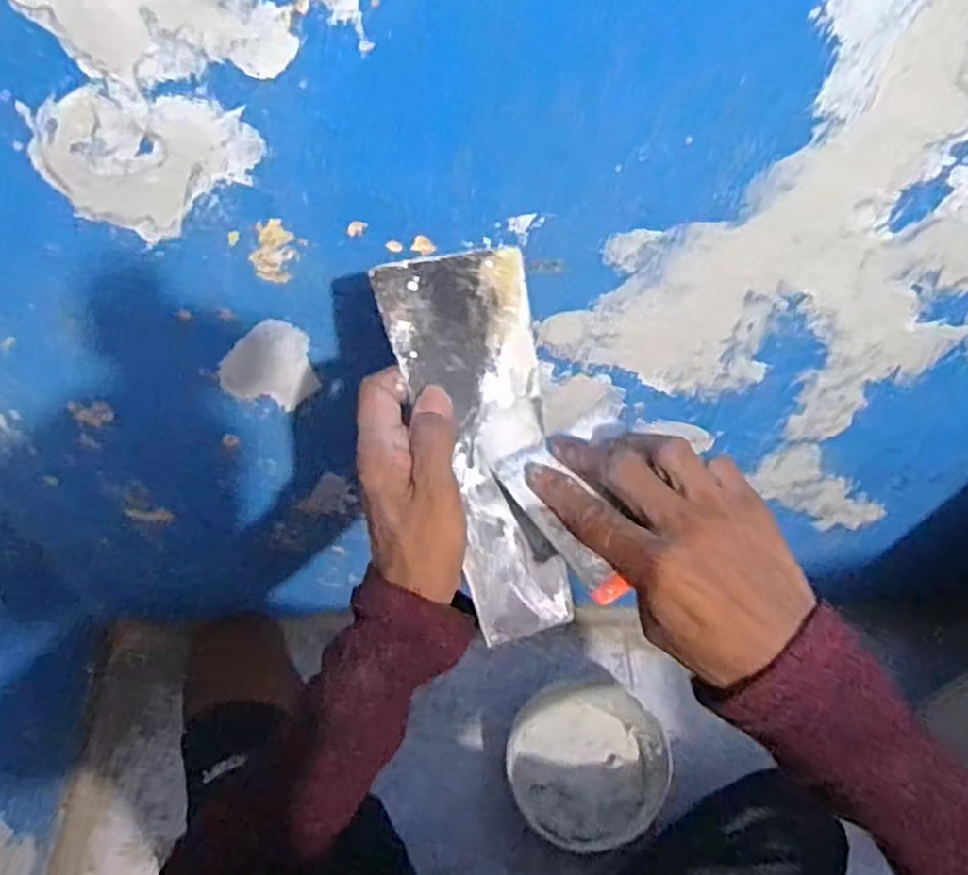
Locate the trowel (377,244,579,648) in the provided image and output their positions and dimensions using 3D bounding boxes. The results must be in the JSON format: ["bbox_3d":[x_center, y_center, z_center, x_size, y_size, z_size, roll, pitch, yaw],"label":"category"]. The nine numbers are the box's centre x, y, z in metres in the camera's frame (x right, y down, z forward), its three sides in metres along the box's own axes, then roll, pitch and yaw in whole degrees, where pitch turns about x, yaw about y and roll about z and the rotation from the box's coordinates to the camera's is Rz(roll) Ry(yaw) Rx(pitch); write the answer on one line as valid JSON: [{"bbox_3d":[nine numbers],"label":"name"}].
[{"bbox_3d":[-0.001,0.006,0.402,0.079,0.010,0.209,-10,91,-10],"label":"trowel"}]

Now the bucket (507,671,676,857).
[{"bbox_3d":[0.121,0.392,0.880,0.176,0.082,0.185,2,56,-2],"label":"bucket"}]

